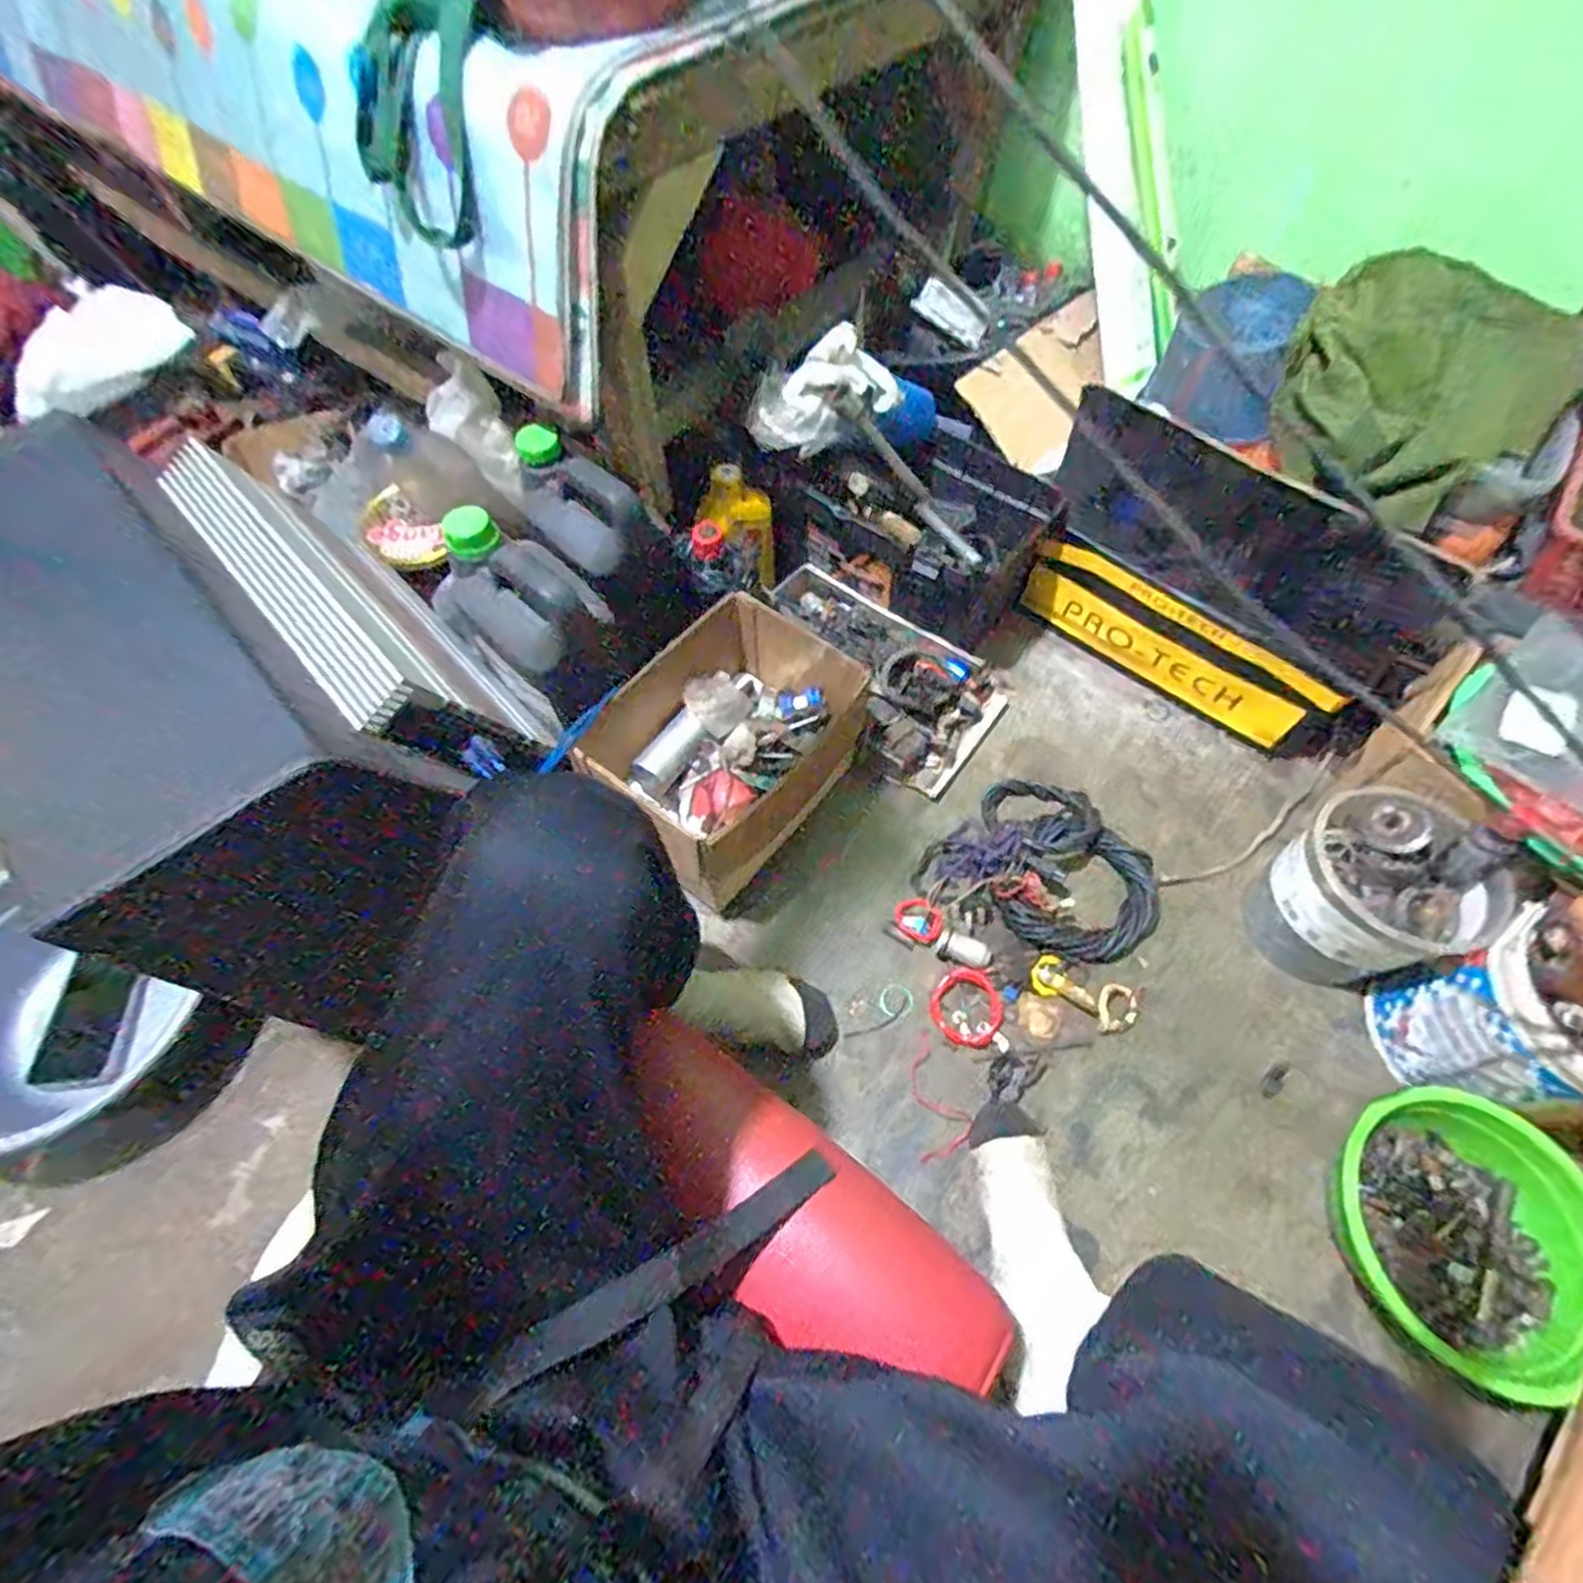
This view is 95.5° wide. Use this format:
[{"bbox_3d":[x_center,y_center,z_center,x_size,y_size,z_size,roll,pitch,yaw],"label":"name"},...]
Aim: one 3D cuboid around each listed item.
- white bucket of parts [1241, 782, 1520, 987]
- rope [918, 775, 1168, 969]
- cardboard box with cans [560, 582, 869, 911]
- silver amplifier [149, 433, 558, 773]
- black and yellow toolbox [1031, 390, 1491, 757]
[{"bbox_3d":[0.595,0.111,0.762,0.144,0.185,0.157,0,61,0],"label":"white bucket of parts"},{"bbox_3d":[0.310,0.081,0.847,0.254,0.048,0.198,29,65,15],"label":"rope"},{"bbox_3d":[-0.072,-0.060,0.862,0.228,0.149,0.315,38,68,19],"label":"cardboard box with cans"},{"bbox_3d":[-0.394,-0.168,0.707,0.069,0.255,0.364,-45,74,6],"label":"silver amplifier"},{"bbox_3d":[0.525,-0.257,0.890,0.452,0.256,0.145,37,67,18],"label":"black and yellow toolbox"}]

